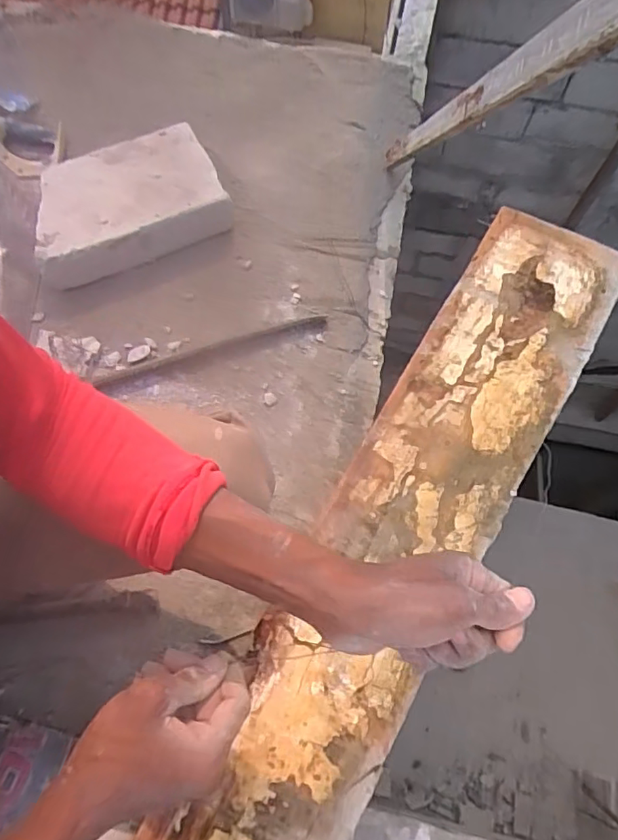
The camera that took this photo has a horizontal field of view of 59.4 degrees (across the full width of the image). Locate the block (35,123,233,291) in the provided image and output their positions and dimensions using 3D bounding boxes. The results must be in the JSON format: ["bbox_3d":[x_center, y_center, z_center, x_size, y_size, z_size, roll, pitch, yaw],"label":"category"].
[{"bbox_3d":[-0.314,-0.365,0.904,0.311,0.078,0.206,-25,69,-14],"label":"block"}]

